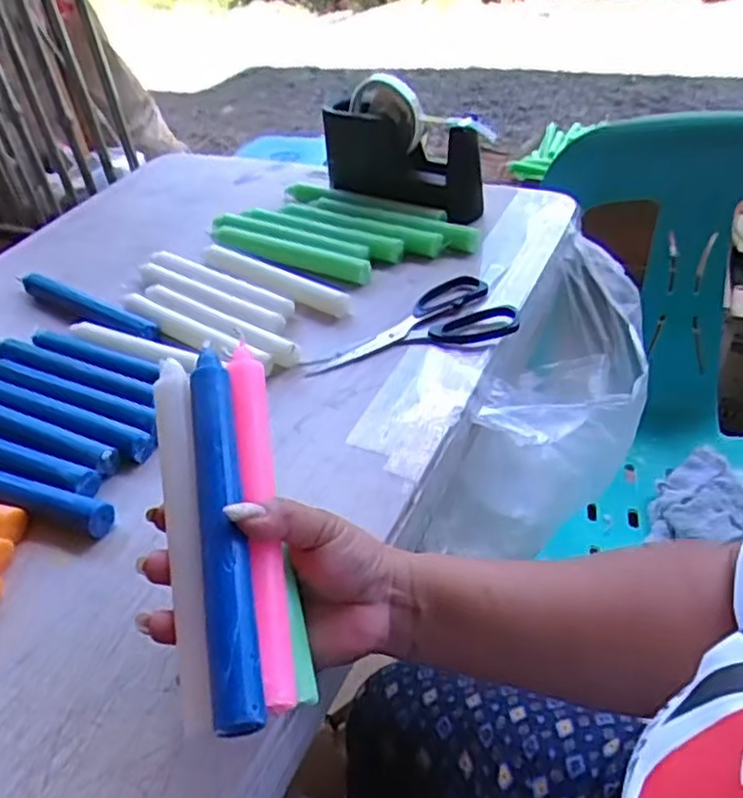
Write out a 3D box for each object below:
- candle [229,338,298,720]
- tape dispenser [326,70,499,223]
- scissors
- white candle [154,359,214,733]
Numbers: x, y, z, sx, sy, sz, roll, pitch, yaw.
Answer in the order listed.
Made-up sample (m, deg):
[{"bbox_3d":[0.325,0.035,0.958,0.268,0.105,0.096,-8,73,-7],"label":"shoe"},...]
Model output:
[{"bbox_3d":[-0.057,0.053,0.368,0.016,0.022,0.197,-8,55,-6],"label":"candle"},{"bbox_3d":[0.031,-0.265,0.758,0.191,0.131,0.053,21,48,29],"label":"tape dispenser"},{"bbox_3d":[0.029,-0.068,0.620,0.179,0.016,0.091,-12,41,-5],"label":"scissors"},{"bbox_3d":[-0.096,0.062,0.364,0.020,0.016,0.192,-9,63,-7],"label":"white candle"}]

